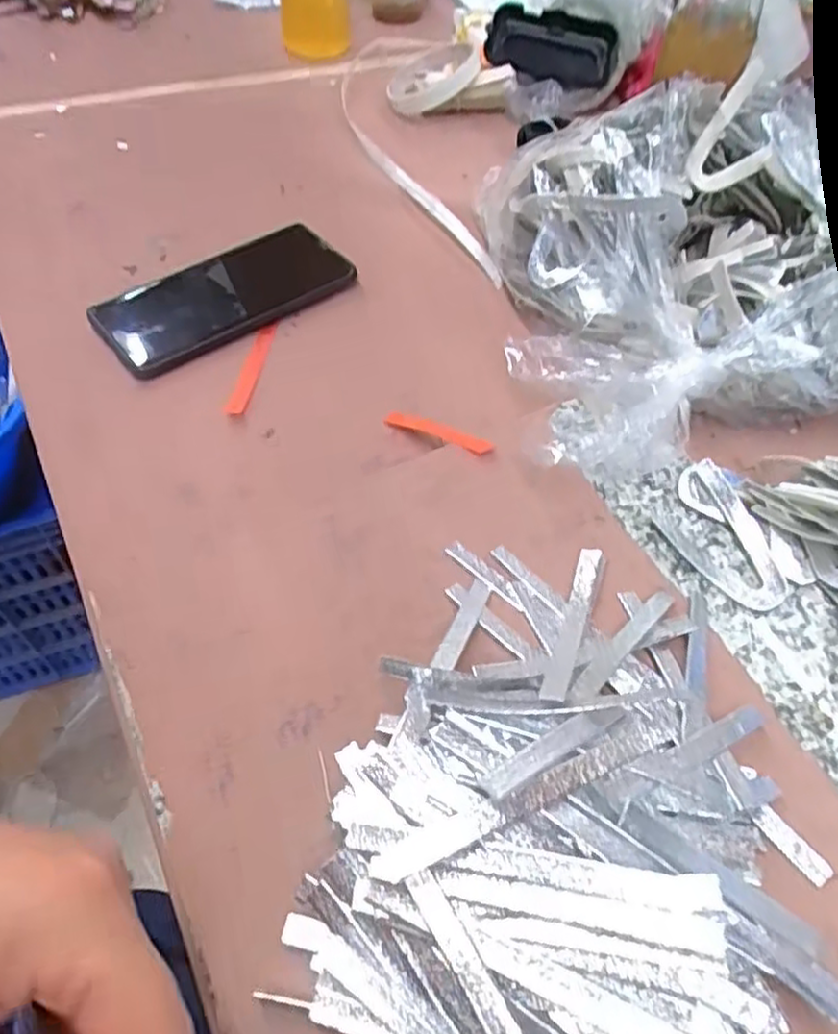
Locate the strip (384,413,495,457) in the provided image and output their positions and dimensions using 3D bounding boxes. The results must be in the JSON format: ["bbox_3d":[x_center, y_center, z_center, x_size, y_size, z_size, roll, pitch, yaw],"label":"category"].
[{"bbox_3d":[0.010,-0.046,0.390,0.072,0.007,0.012,24,55,39],"label":"strip"}]

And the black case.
[{"bbox_3d":[0.111,-0.392,0.598,0.108,0.037,0.041,15,56,6],"label":"black case"}]

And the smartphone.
[{"bbox_3d":[-0.126,-0.148,0.468,0.159,0.014,0.074,-32,61,-22],"label":"smartphone"}]

